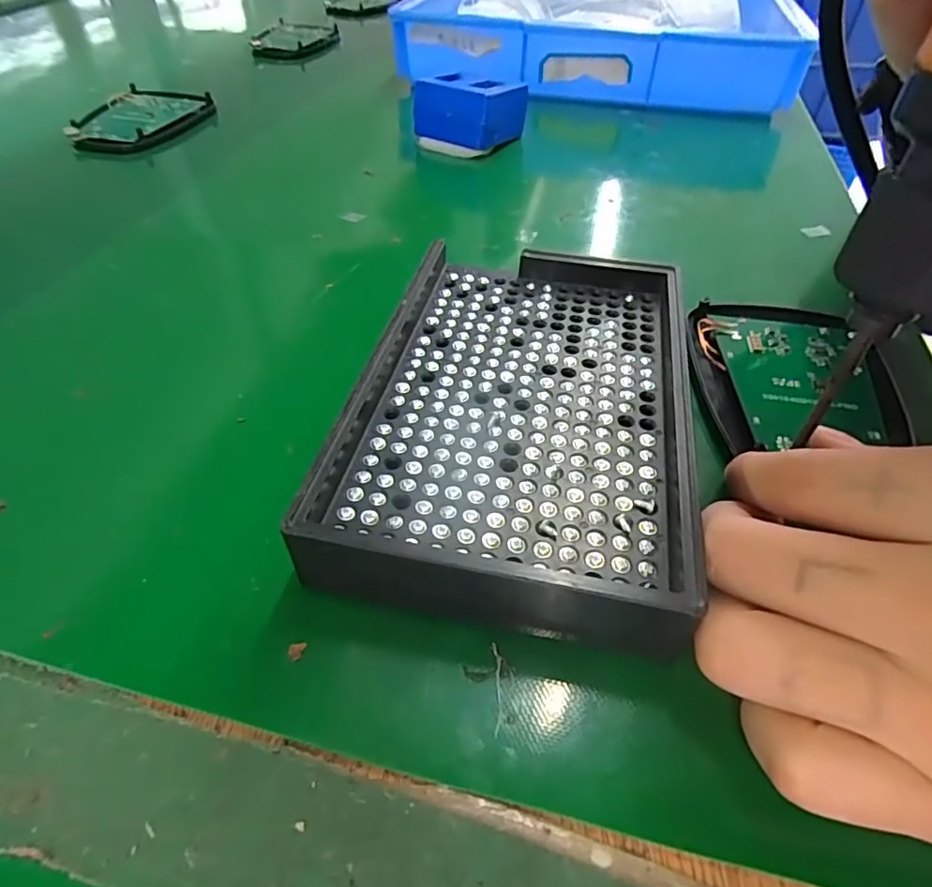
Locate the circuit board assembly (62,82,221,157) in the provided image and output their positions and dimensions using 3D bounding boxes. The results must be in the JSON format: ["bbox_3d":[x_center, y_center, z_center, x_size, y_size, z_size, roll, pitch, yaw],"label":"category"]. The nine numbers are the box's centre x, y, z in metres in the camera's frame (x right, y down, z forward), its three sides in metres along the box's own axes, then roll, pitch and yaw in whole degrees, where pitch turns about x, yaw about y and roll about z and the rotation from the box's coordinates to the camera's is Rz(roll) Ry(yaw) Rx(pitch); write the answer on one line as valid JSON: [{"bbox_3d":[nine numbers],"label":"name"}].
[{"bbox_3d":[-0.211,-0.208,0.362,0.064,0.009,0.094,12,47,5],"label":"circuit board assembly"}]

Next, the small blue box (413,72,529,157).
[{"bbox_3d":[0.003,-0.200,0.342,0.052,0.035,0.046,27,50,19],"label":"small blue box"}]

